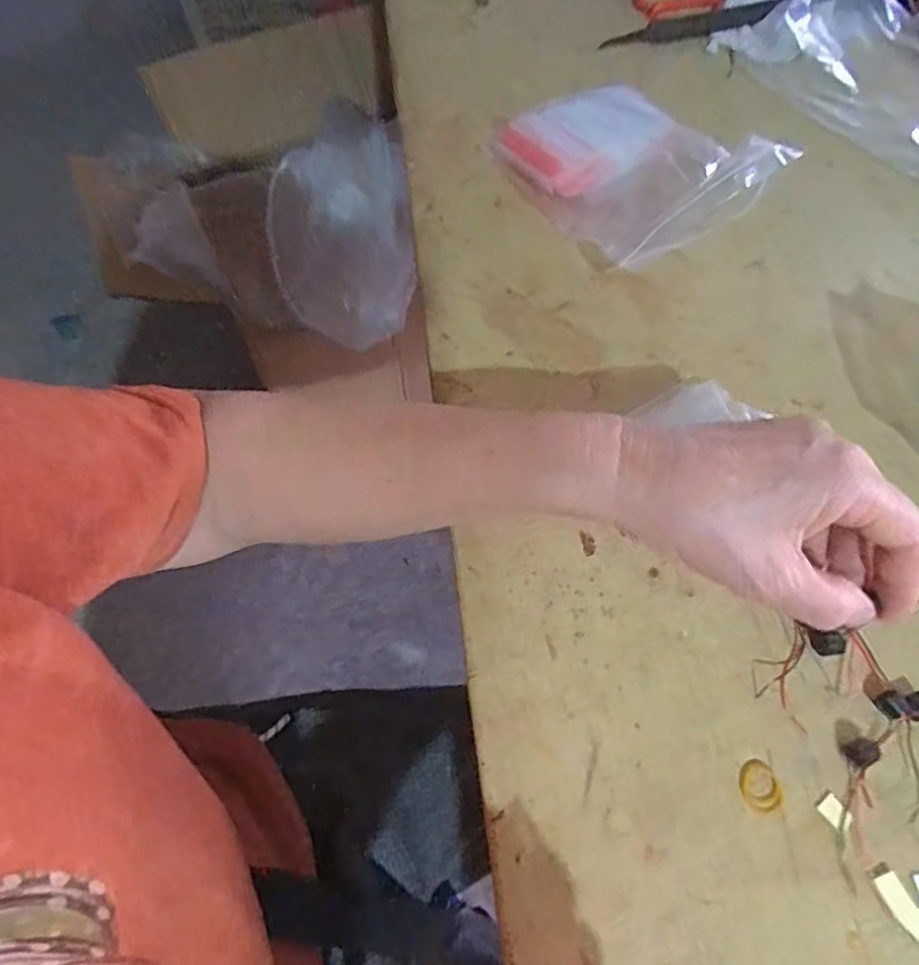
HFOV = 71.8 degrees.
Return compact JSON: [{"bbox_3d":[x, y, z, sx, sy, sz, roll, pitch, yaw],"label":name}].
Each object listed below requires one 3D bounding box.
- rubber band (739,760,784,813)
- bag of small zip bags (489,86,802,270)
[{"bbox_3d":[0.137,0.138,0.290,0.017,0.004,0.021,-6,63,-2],"label":"rubber band"},{"bbox_3d":[0.123,-0.229,0.449,0.128,0.058,0.174,-31,66,-13],"label":"bag of small zip bags"}]

